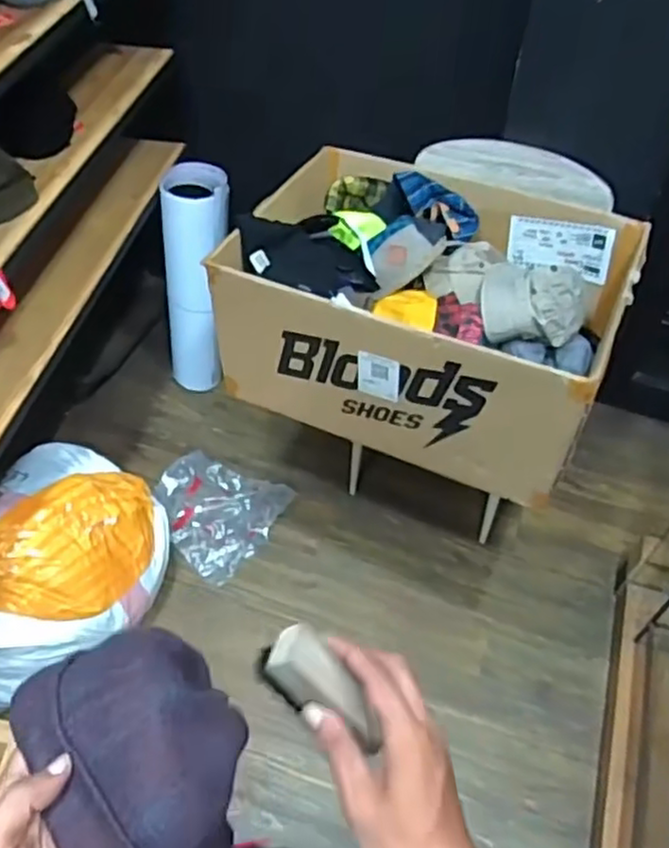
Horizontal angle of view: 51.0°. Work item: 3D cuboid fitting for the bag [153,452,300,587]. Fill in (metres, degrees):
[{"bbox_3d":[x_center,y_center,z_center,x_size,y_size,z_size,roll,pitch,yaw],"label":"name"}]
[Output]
[{"bbox_3d":[-0.308,0.219,1.743,0.308,0.045,0.277,24,53,17],"label":"bag"}]

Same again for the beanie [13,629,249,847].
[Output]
[{"bbox_3d":[-0.115,0.208,0.436,0.118,0.081,0.164,-31,57,-25],"label":"beanie"}]

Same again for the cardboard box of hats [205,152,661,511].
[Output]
[{"bbox_3d":[0.181,-0.242,1.387,0.694,0.286,0.550,19,51,13],"label":"cardboard box of hats"}]

